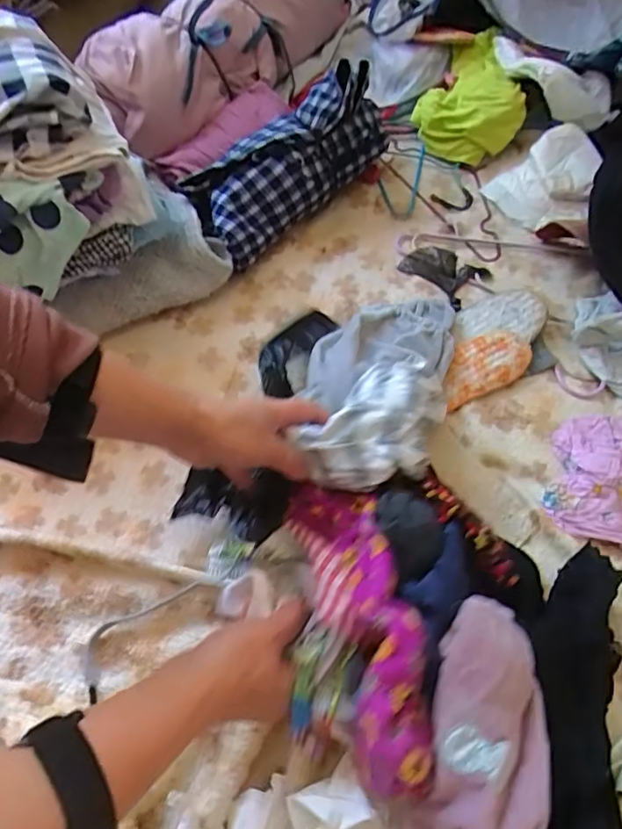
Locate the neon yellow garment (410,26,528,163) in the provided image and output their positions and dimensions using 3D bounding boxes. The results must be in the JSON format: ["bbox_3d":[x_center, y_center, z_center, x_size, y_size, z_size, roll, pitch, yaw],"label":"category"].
[{"bbox_3d":[0.227,-0.447,0.789,0.145,0.072,0.207,12,63,12],"label":"neon yellow garment"}]

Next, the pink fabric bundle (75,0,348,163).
[{"bbox_3d":[-0.126,-0.535,0.788,0.422,0.122,0.174,-42,65,-16],"label":"pink fabric bundle"}]

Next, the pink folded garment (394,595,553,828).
[{"bbox_3d":[0.103,0.208,0.351,0.083,0.051,0.175,11,73,11],"label":"pink folded garment"}]

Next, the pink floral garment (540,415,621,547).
[{"bbox_3d":[0.284,0.054,0.534,0.104,0.027,0.139,11,63,12],"label":"pink floral garment"}]

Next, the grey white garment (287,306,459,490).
[{"bbox_3d":[0.064,-0.040,0.546,0.129,0.062,0.248,14,45,13],"label":"grey white garment"}]

